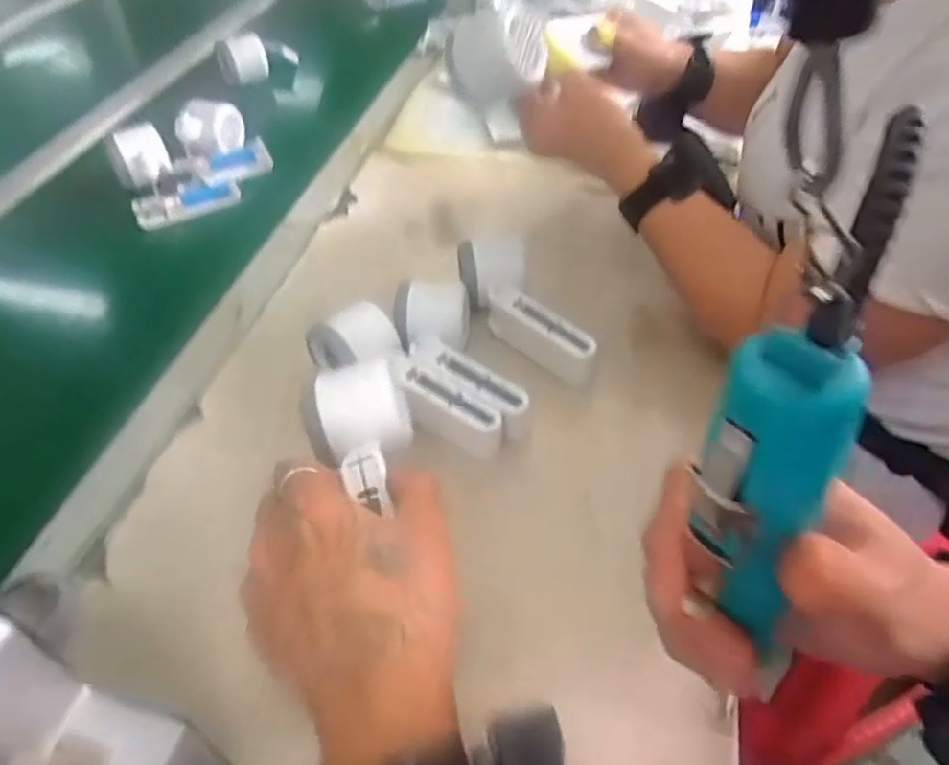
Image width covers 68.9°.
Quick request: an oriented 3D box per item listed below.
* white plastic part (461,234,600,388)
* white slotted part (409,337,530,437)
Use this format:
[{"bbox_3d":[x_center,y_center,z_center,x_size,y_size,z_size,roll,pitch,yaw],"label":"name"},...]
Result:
[{"bbox_3d":[0.042,-0.051,0.564,0.059,0.049,0.168,-17,49,-13],"label":"white plastic part"},{"bbox_3d":[-0.004,0.008,0.512,0.103,0.041,0.027,31,55,27],"label":"white slotted part"}]

